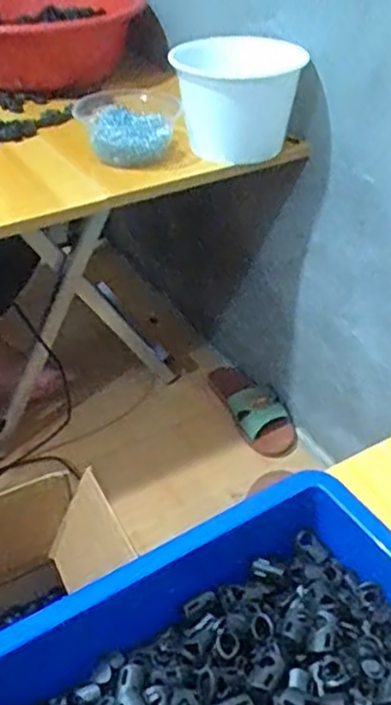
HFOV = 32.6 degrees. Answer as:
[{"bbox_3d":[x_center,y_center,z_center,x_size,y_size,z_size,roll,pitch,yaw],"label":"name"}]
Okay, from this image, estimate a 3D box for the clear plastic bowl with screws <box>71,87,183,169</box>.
[{"bbox_3d":[-0.084,-0.292,0.856,0.117,0.068,0.115,0,39,0],"label":"clear plastic bowl with screws"}]

